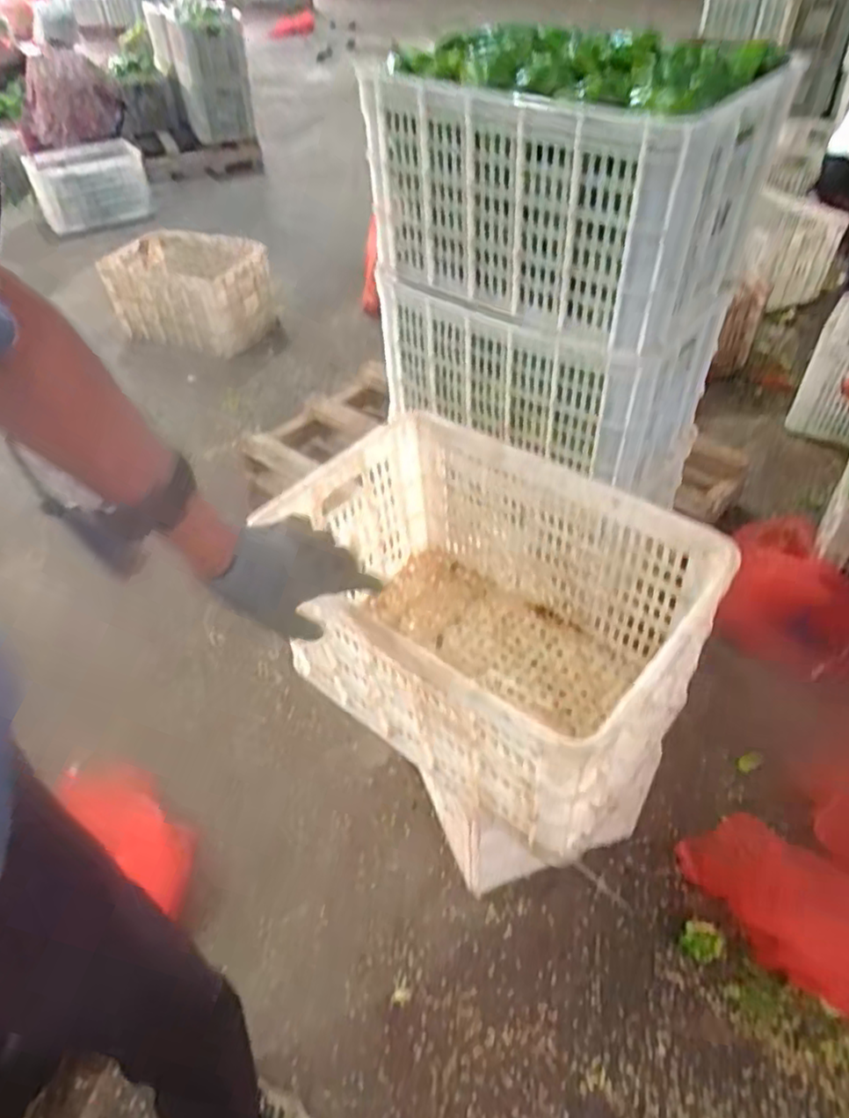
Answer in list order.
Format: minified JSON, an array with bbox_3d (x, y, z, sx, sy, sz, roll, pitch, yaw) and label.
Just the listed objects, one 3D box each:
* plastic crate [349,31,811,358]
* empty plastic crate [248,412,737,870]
[{"bbox_3d":[0.205,-0.547,0.973,0.467,0.289,0.365,32,56,29],"label":"plastic crate"},{"bbox_3d":[0.080,0.070,0.902,0.501,0.284,0.361,29,55,28],"label":"empty plastic crate"}]

